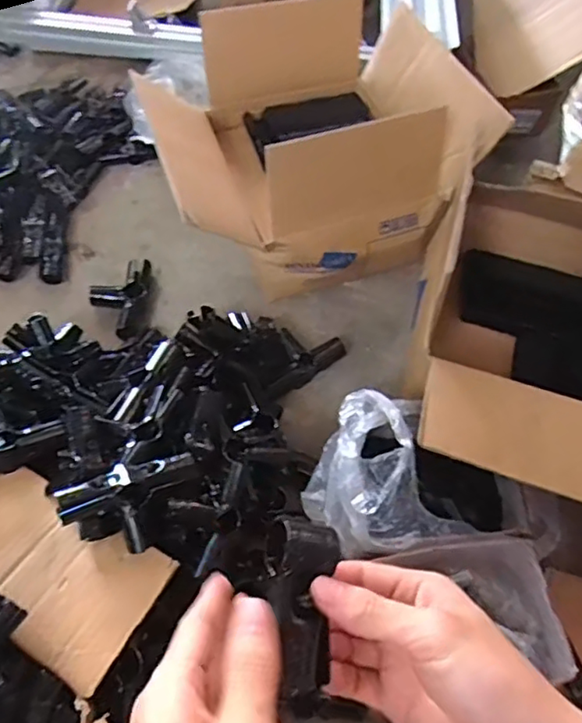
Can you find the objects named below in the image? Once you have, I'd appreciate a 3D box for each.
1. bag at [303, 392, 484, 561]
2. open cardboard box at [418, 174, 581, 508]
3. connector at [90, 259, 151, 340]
[{"bbox_3d":[0.091,0.134,0.711,0.143,0.117,0.188,-8,58,-10],"label":"bag"},{"bbox_3d":[0.337,-0.053,0.788,0.268,0.229,0.494,18,58,7],"label":"open cardboard box"},{"bbox_3d":[-0.254,-0.101,0.907,0.076,0.034,0.137,6,57,-1],"label":"connector"}]

